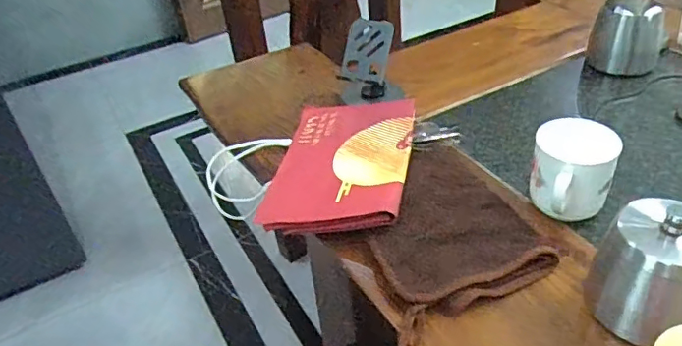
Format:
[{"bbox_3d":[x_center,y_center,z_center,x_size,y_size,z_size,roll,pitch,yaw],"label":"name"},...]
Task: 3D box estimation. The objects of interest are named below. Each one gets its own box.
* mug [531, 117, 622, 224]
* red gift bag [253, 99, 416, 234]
[{"bbox_3d":[0.217,0.001,0.523,0.073,0.074,0.081,17,44,26],"label":"mug"},{"bbox_3d":[0.002,-0.016,0.608,0.147,0.031,0.233,5,39,13],"label":"red gift bag"}]

